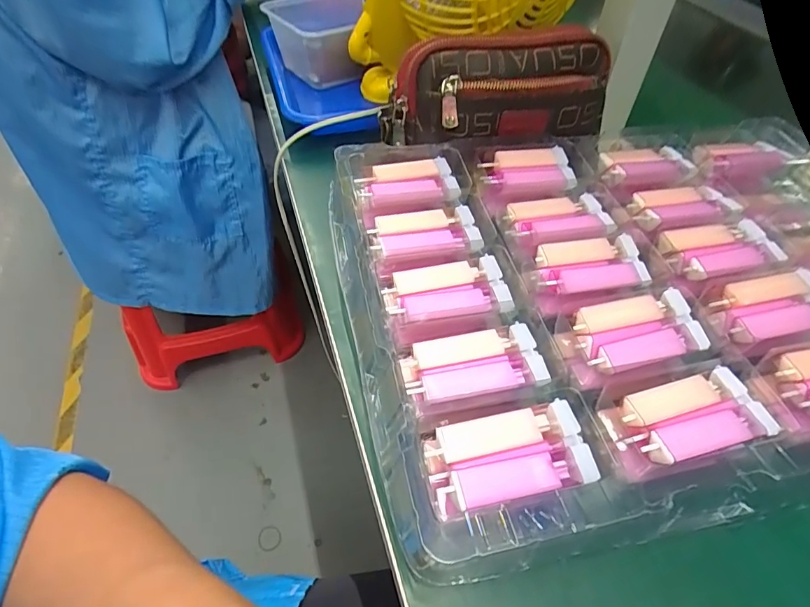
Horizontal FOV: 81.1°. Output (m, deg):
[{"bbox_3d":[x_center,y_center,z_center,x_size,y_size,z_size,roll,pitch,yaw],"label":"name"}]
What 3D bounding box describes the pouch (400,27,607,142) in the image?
[{"bbox_3d":[0.082,-0.171,0.377,0.174,0.068,0.057,-10,50,-11],"label":"pouch"}]

